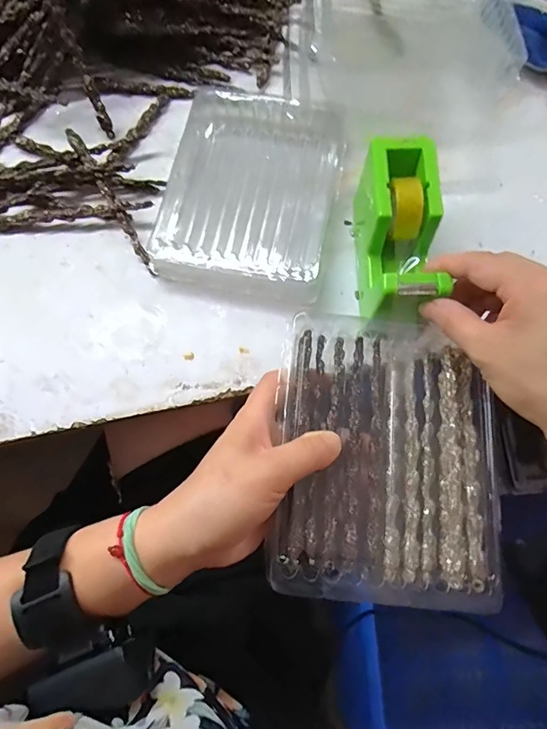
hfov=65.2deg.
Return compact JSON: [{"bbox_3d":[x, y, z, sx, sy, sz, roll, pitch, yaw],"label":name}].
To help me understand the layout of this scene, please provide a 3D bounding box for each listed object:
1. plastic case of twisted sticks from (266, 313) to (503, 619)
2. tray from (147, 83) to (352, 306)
[{"bbox_3d":[0.073,0.058,0.286,0.140,0.023,0.180,4,76,2],"label":"plastic case of twisted sticks"},{"bbox_3d":[-0.018,-0.153,0.374,0.145,0.030,0.179,12,74,3],"label":"tray"}]

